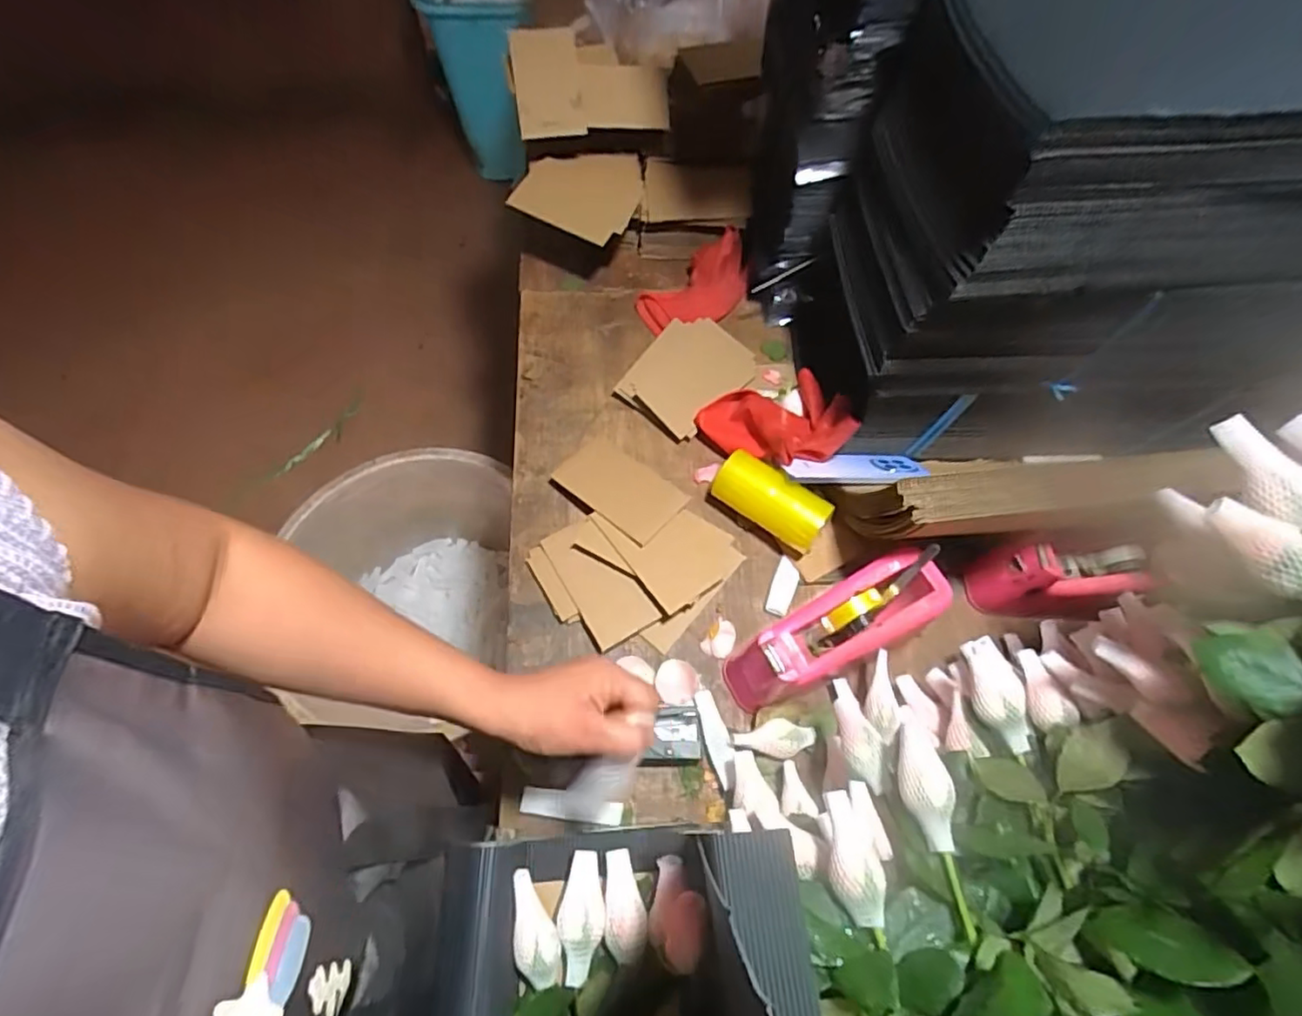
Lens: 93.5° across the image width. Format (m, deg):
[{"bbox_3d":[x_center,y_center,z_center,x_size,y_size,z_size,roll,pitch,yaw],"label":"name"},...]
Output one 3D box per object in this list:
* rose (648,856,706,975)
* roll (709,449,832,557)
[{"bbox_3d":[0.019,0.288,0.434,0.036,0.030,0.065,9,64,2],"label":"rose"},{"bbox_3d":[0.128,-0.006,0.664,0.127,0.058,0.050,36,68,14],"label":"roll"}]

